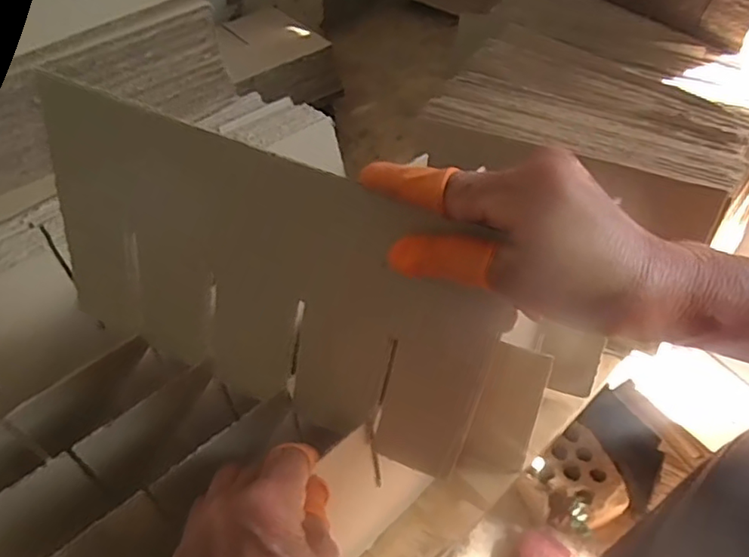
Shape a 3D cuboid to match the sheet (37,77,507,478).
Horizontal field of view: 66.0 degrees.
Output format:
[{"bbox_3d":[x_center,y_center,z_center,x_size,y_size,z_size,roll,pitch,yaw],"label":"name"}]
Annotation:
[{"bbox_3d":[-0.067,0.004,0.328,0.272,0.167,0.011,20,35,12],"label":"sheet"}]

